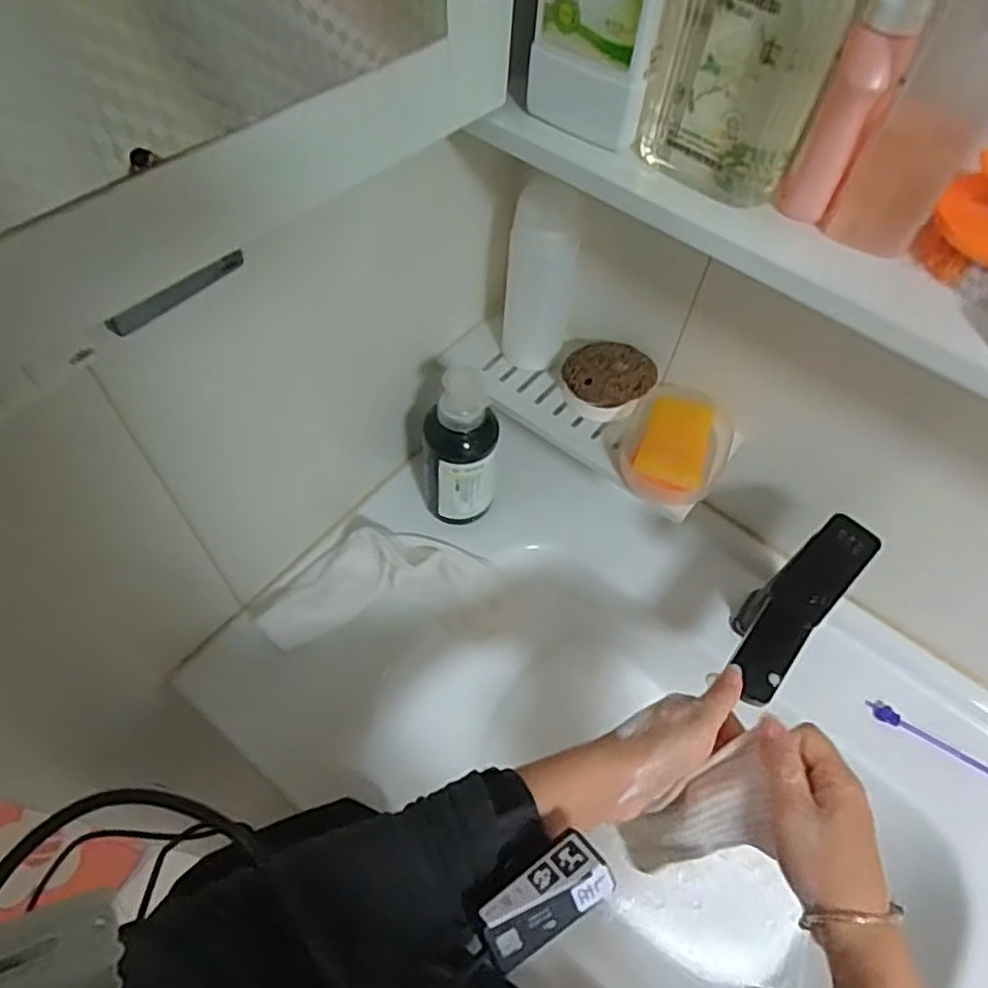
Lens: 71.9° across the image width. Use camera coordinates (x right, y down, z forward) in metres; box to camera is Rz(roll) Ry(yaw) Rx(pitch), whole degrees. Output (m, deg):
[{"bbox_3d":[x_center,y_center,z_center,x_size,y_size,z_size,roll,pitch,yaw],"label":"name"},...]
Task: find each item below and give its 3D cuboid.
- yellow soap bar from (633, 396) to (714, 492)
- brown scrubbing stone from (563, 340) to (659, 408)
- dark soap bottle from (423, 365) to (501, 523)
[{"bbox_3d":[0.161,-0.049,0.601,0.056,0.015,0.101,19,59,8],"label":"yellow soap bar"},{"bbox_3d":[0.107,-0.111,0.621,0.082,0.021,0.057,-15,60,-13],"label":"brown scrubbing stone"},{"bbox_3d":[-0.032,-0.041,0.642,0.067,0.159,0.060,-1,58,-5],"label":"dark soap bottle"}]

